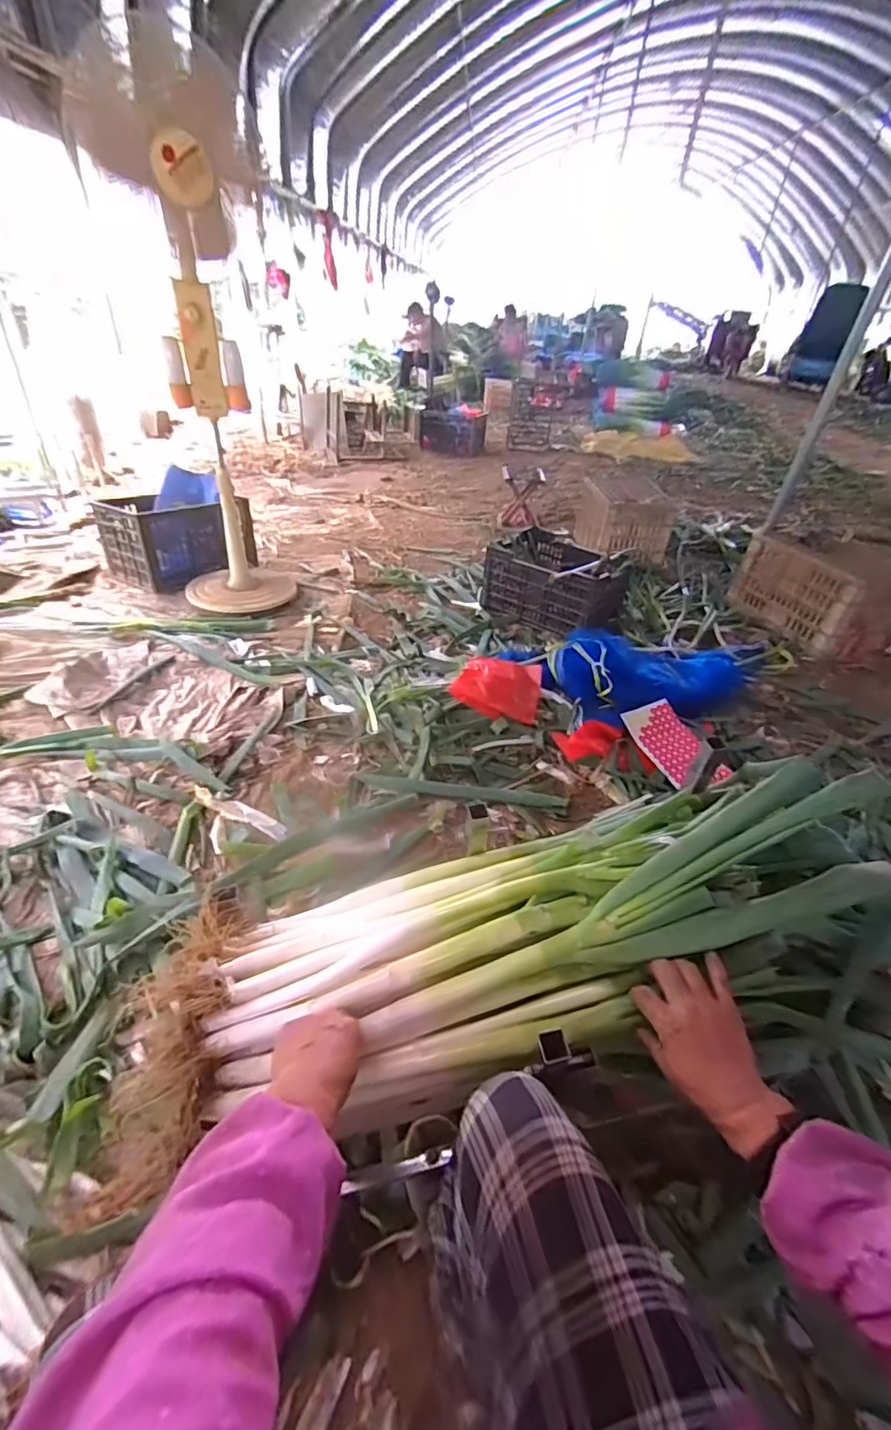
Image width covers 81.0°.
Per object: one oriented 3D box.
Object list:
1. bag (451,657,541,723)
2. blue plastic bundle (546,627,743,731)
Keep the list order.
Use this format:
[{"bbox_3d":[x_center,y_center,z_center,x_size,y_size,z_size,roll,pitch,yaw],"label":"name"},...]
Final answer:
[{"bbox_3d":[0.161,-0.081,1.585,0.253,0.096,0.251,12,39,8],"label":"bag"},{"bbox_3d":[0.689,-0.150,1.645,0.701,0.183,0.310,-11,42,-19],"label":"blue plastic bundle"}]

